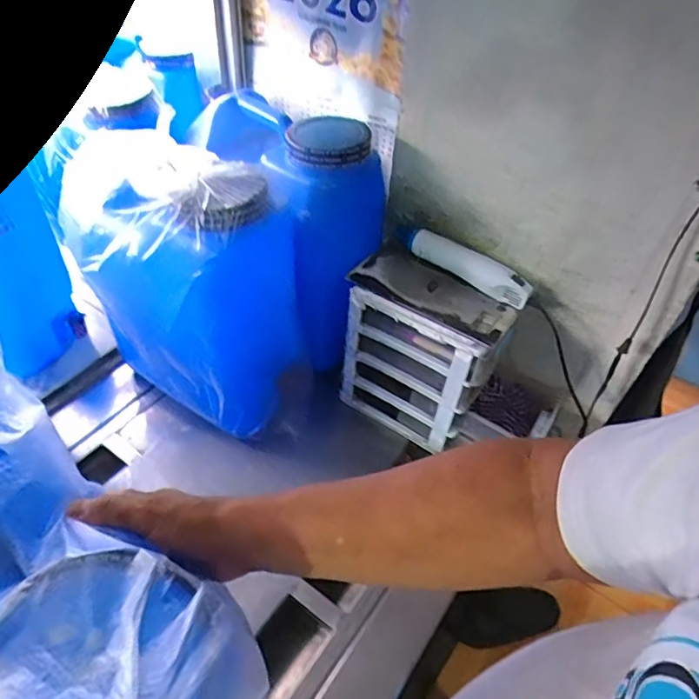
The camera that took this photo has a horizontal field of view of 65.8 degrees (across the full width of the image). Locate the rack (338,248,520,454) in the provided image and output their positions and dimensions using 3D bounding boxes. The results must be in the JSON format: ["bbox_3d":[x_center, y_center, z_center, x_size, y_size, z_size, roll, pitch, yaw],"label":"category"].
[{"bbox_3d":[0.109,0.009,0.854,0.229,0.252,0.118,25,50,19],"label":"rack"}]

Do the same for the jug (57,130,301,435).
[{"bbox_3d":[-0.216,-0.069,0.767,0.285,0.387,0.181,10,47,6],"label":"jug"}]

